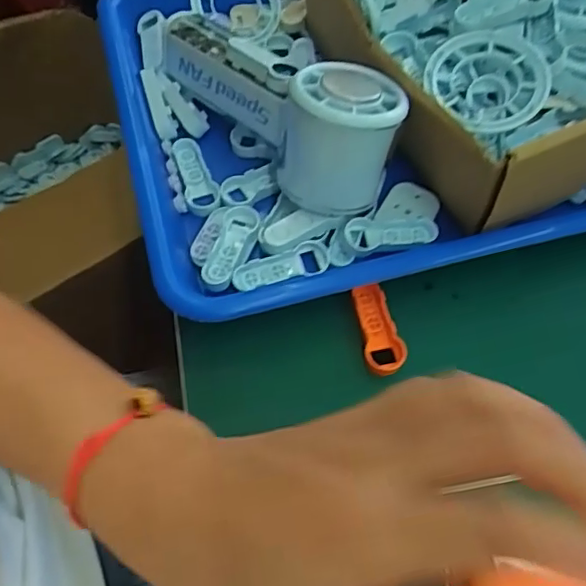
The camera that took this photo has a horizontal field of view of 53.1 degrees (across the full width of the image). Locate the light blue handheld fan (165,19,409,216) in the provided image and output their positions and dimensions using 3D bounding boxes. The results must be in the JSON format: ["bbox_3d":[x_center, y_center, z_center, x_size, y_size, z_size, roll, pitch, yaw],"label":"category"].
[{"bbox_3d":[-0.009,-0.109,0.315,0.063,0.065,0.159,-40,71,-21],"label":"light blue handheld fan"}]

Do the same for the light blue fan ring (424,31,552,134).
[{"bbox_3d":[0.093,-0.102,0.282,0.056,0.016,0.054,1,62,-3],"label":"light blue fan ring"}]

